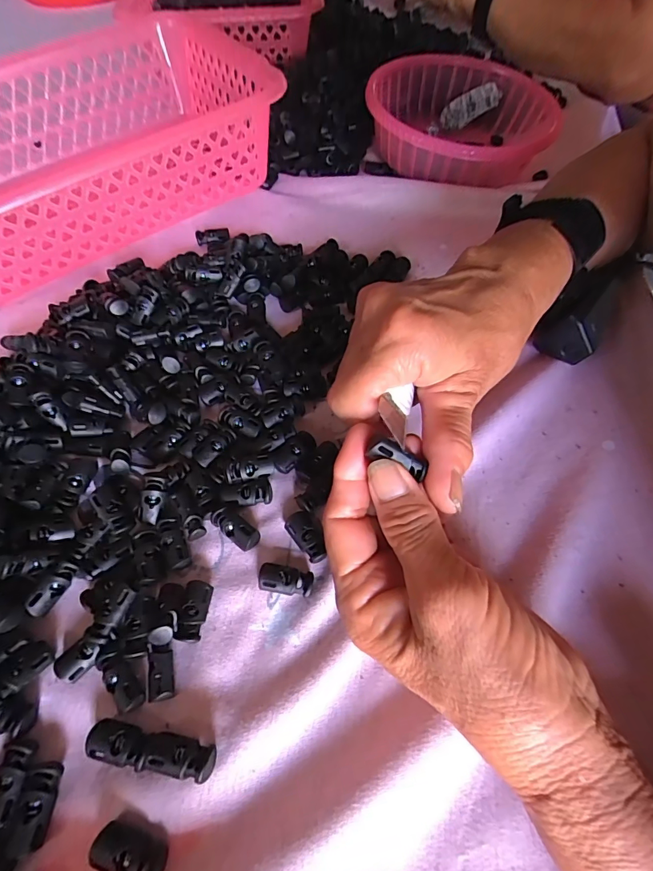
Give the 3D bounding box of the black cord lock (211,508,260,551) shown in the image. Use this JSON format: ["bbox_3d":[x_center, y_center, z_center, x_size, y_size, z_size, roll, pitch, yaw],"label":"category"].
[{"bbox_3d":[-0.049,0.051,0.224,0.029,0.011,0.011,32,65,16],"label":"black cord lock"}]

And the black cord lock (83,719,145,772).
[{"bbox_3d":[-0.088,0.131,0.177,0.027,0.009,0.013,11,61,6],"label":"black cord lock"}]

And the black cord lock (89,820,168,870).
[{"bbox_3d":[-0.076,0.160,0.159,0.028,0.007,0.014,15,61,8],"label":"black cord lock"}]

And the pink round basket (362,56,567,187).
[{"bbox_3d":[0.121,-0.290,0.391,0.158,0.051,0.164,0,60,-1],"label":"pink round basket"}]

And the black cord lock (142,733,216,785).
[{"bbox_3d":[-0.062,0.133,0.172,0.031,0.011,0.012,8,60,4],"label":"black cord lock"}]

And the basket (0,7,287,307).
[{"bbox_3d":[-0.205,-0.232,0.344,0.298,0.086,0.209,-31,65,-17],"label":"basket"}]

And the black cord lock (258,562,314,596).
[{"bbox_3d":[-0.021,0.074,0.213,0.027,0.009,0.014,7,60,3],"label":"black cord lock"}]

